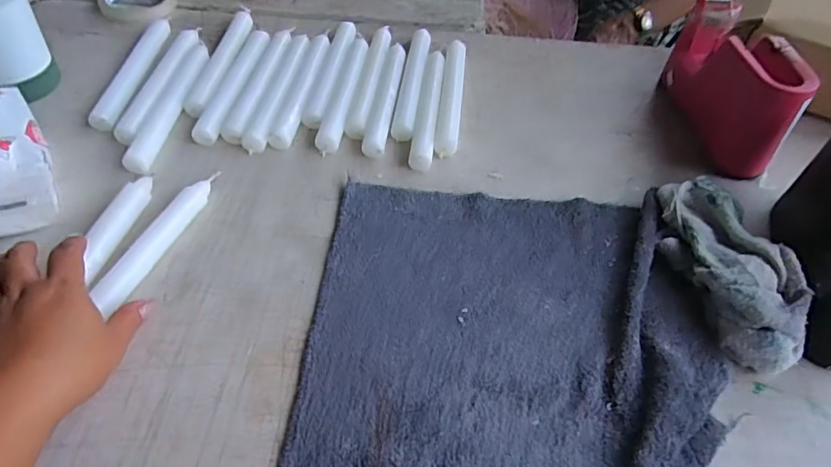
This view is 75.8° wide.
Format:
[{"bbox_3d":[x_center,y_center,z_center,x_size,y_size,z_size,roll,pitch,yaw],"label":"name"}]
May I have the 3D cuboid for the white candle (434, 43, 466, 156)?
[{"bbox_3d":[0.039,-0.150,0.574,0.023,0.019,0.184,6,47,2],"label":"white candle"}]

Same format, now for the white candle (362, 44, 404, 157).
[{"bbox_3d":[-0.030,-0.146,0.574,0.023,0.017,0.189,7,47,2],"label":"white candle"}]

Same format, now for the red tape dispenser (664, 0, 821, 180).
[{"bbox_3d":[0.331,-0.154,0.559,0.059,0.098,0.182,-2,48,-6],"label":"red tape dispenser"}]

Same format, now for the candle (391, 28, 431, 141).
[{"bbox_3d":[-0.003,-0.169,0.594,0.023,0.019,0.195,7,47,2],"label":"candle"}]

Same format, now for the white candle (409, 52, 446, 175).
[{"bbox_3d":[0.015,-0.135,0.569,0.022,0.017,0.192,7,47,2],"label":"white candle"}]

